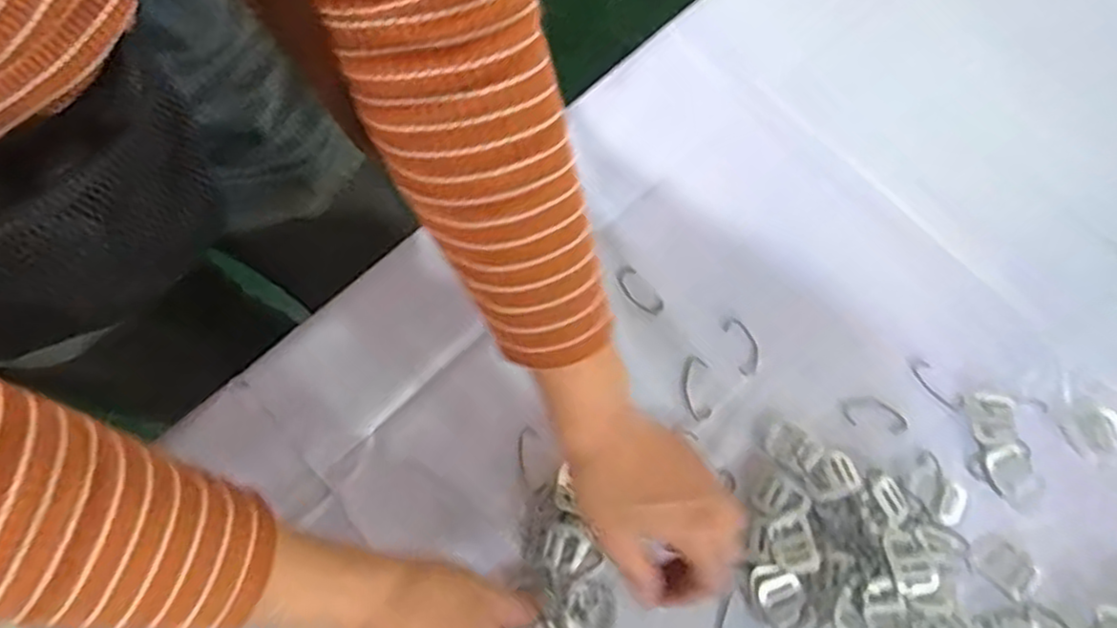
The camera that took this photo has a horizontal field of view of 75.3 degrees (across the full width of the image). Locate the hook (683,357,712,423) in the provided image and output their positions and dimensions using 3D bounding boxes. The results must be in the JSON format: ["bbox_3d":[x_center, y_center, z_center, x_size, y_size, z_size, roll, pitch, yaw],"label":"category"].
[{"bbox_3d":[0.087,0.047,0.458,0.017,0.004,0.041,-1,70,0],"label":"hook"}]

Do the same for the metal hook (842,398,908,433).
[{"bbox_3d":[0.193,0.061,0.443,0.039,0.004,0.019,9,70,4],"label":"metal hook"}]

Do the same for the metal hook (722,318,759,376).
[{"bbox_3d":[0.118,0.020,0.462,0.017,0.004,0.038,-15,70,-5],"label":"metal hook"}]

